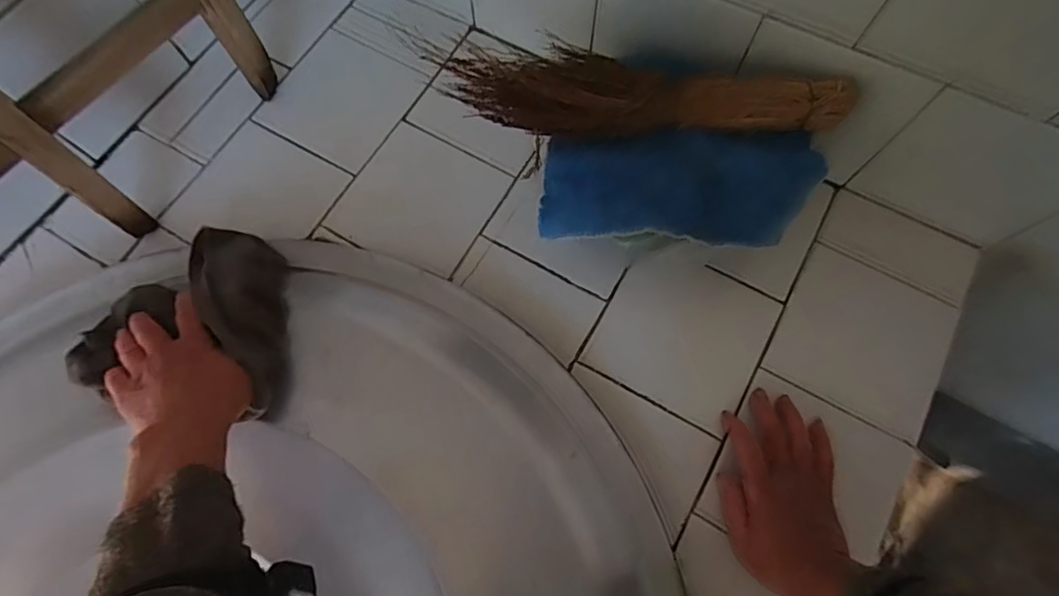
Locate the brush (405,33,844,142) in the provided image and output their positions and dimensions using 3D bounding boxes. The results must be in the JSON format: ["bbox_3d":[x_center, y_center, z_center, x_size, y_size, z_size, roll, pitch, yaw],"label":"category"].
[{"bbox_3d":[0.103,-0.182,0.461,0.349,0.059,0.087,5,71,2],"label":"brush"}]

